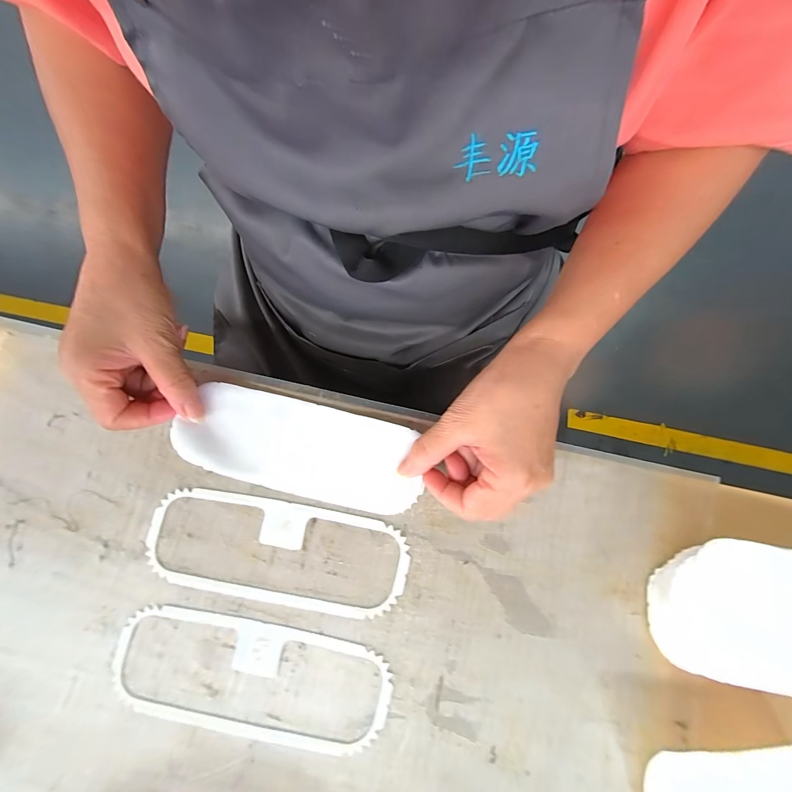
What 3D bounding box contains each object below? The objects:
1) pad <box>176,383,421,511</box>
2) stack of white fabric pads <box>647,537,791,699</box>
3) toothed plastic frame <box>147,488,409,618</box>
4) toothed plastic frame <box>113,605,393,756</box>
[{"bbox_3d":[-0.070,0.040,0.261,0.176,0.019,0.068,15,78,1],"label":"pad"},{"bbox_3d":[0.279,0.156,0.228,0.186,0.043,0.094,12,78,2],"label":"stack of white fabric pads"},{"bbox_3d":[-0.088,0.116,0.254,0.193,0.004,0.070,9,78,1],"label":"toothed plastic frame"},{"bbox_3d":[-0.101,0.197,0.236,0.194,0.004,0.068,11,78,2],"label":"toothed plastic frame"}]

